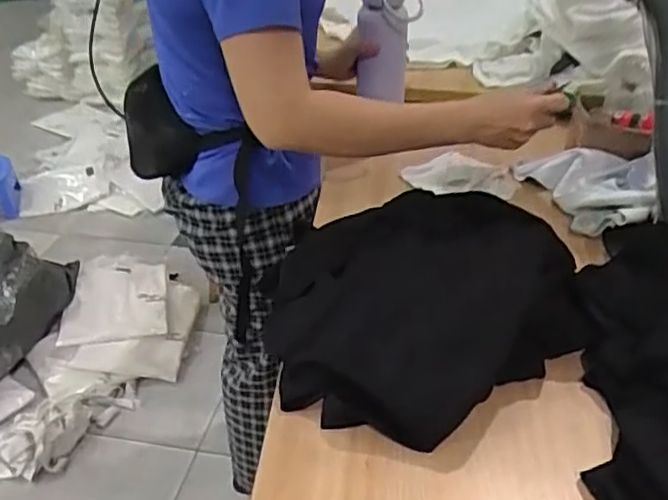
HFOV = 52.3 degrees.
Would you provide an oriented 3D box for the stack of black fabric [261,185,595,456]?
[{"bbox_3d":[0.098,0.063,0.761,0.355,0.103,0.315,-1,34,1],"label":"stack of black fabric"}]

